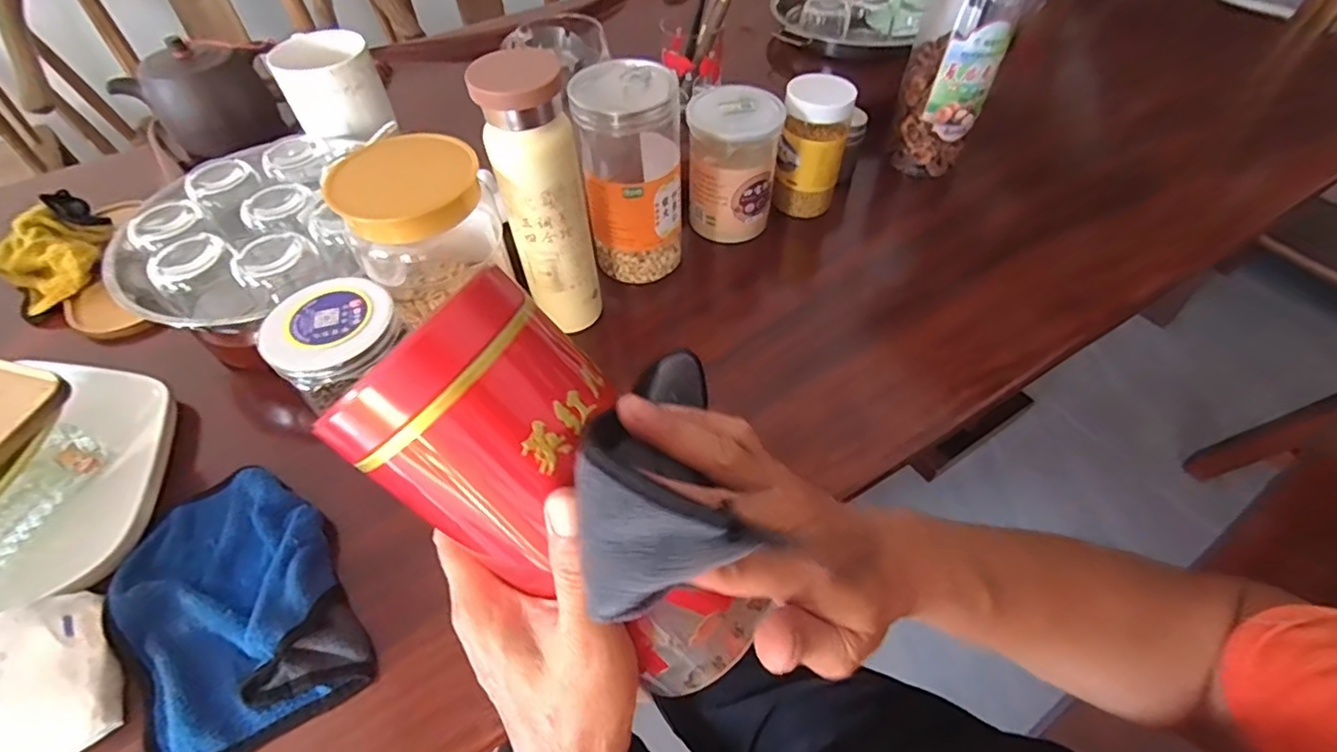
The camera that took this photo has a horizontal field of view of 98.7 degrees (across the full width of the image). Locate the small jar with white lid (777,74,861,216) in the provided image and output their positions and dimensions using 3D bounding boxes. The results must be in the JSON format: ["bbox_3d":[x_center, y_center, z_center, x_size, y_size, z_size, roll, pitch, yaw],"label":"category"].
[{"bbox_3d":[0.138,-0.217,0.553,0.056,0.122,0.050,19,55,15],"label":"small jar with white lid"}]

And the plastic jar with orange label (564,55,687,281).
[{"bbox_3d":[-0.029,-0.166,0.485,0.079,0.163,0.074,-1,52,1],"label":"plastic jar with orange label"}]

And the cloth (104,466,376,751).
[{"bbox_3d":[-0.264,0.134,0.349,0.115,0.025,0.171,-27,56,-18],"label":"cloth"}]

